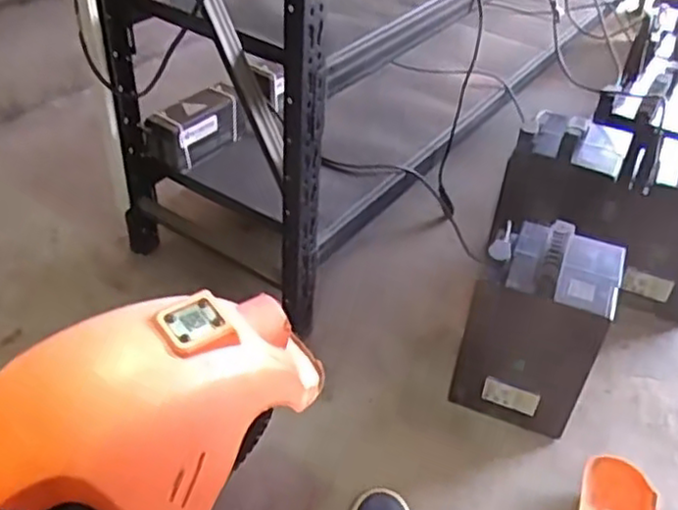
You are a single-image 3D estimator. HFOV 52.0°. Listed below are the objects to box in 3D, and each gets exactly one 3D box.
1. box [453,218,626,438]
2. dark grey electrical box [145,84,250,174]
[{"bbox_3d":[0.288,0.104,1.029,0.172,0.290,0.154,18,43,16],"label":"box"},{"bbox_3d":[-0.253,-0.228,1.246,0.083,0.093,0.184,34,49,30],"label":"dark grey electrical box"}]

